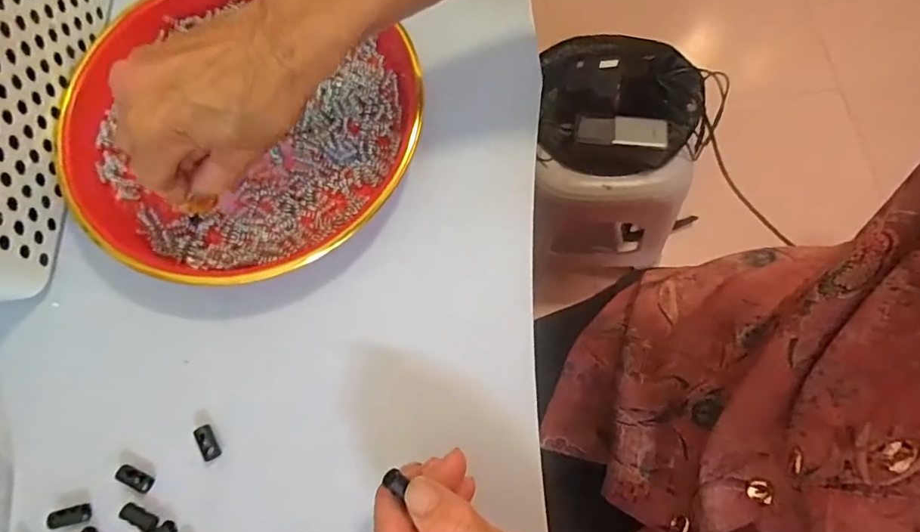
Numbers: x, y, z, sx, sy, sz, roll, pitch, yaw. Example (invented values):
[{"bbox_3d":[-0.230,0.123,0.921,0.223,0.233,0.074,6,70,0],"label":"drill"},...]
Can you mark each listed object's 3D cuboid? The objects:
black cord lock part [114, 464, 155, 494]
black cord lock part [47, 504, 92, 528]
[{"bbox_3d":[-0.173,0.113,0.275,0.020,0.004,0.009,21,73,9],"label":"black cord lock part"},{"bbox_3d":[-0.204,0.130,0.270,0.021,0.004,0.009,-14,71,-2],"label":"black cord lock part"}]

